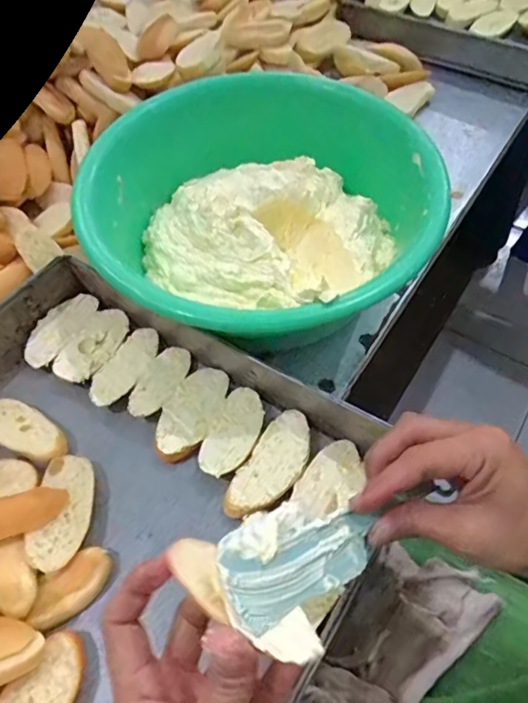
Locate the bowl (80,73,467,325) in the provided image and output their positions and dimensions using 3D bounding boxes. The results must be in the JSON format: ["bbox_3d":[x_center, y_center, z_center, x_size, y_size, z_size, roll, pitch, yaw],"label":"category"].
[{"bbox_3d":[-0.004,-0.122,0.492,0.296,0.099,0.290,-1,58,2],"label":"bowl"}]

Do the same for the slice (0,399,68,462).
[{"bbox_3d":[-0.203,0.063,0.443,0.085,0.011,0.037,17,60,12],"label":"slice"}]

